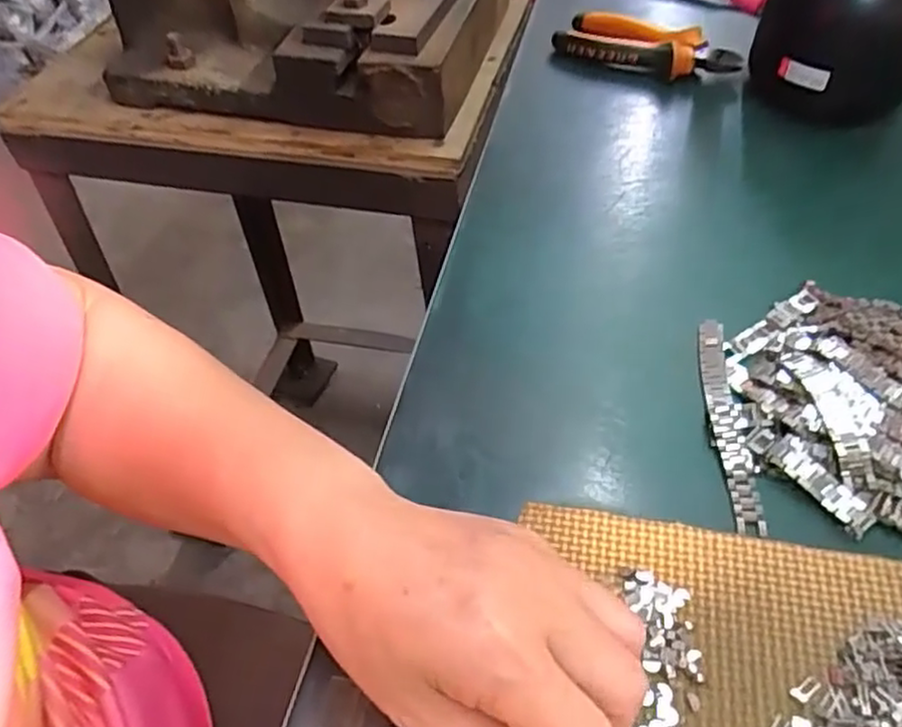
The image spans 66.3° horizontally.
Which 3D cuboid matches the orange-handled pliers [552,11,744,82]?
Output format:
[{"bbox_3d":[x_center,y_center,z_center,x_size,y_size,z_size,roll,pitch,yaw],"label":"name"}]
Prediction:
[{"bbox_3d":[0.159,-0.259,0.567,0.146,0.033,0.053,27,56,24],"label":"orange-handled pliers"}]

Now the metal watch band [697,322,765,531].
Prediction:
[{"bbox_3d":[0.138,0.025,0.348,0.016,0.005,0.122,1,50,5],"label":"metal watch band"}]

